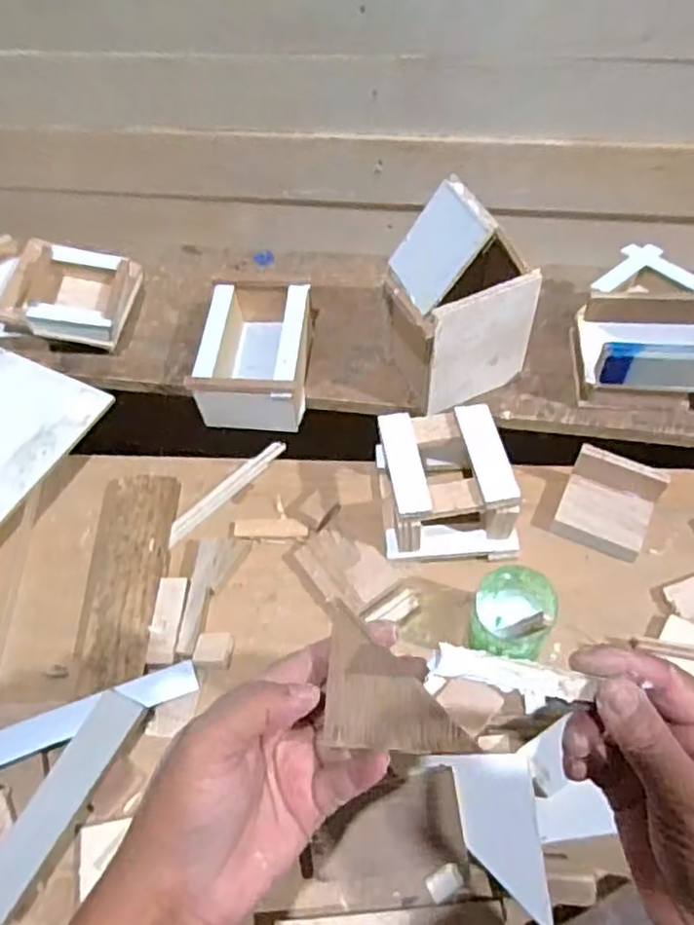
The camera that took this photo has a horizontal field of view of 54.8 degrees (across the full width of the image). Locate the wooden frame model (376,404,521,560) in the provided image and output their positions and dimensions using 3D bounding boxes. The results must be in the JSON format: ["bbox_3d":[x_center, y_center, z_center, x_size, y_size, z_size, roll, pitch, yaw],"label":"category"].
[{"bbox_3d":[0.082,0.017,0.544,0.108,0.076,0.103,-7,59,0],"label":"wooden frame model"}]

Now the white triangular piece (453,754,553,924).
[{"bbox_3d":[0.098,0.238,0.427,0.049,0.004,0.094,-8,62,11],"label":"white triangular piece"}]

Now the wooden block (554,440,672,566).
[{"bbox_3d":[0.215,0.036,0.551,0.073,0.059,0.064,23,64,16],"label":"wooden block"}]

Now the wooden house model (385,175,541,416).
[{"bbox_3d":[0.093,-0.134,0.574,0.108,0.177,0.096,-28,61,-12],"label":"wooden house model"}]

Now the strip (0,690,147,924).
[{"bbox_3d":[-0.196,0.232,0.462,0.036,0.015,0.146,24,60,15],"label":"strip"}]

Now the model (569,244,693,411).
[{"bbox_3d":[0.267,-0.123,0.606,0.113,0.078,0.146,0,59,4],"label":"model"}]

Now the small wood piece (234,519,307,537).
[{"bbox_3d":[-0.066,0.058,0.588,0.063,0.004,0.018,-1,57,0],"label":"small wood piece"}]

